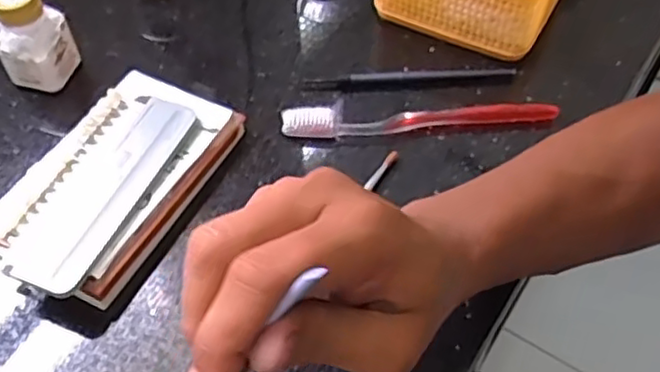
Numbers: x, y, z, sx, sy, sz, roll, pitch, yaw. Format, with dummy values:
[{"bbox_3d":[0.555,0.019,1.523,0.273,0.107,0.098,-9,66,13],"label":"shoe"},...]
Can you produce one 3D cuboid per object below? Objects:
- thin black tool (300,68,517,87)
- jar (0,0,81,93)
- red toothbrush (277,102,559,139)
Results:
[{"bbox_3d":[0.059,-0.081,0.501,0.155,0.009,0.012,-4,54,-3],"label":"thin black tool"},{"bbox_3d":[-0.211,-0.104,0.476,0.043,0.076,0.035,7,54,4],"label":"jar"},{"bbox_3d":[0.062,-0.046,0.472,0.190,0.015,0.019,0,54,0],"label":"red toothbrush"}]

